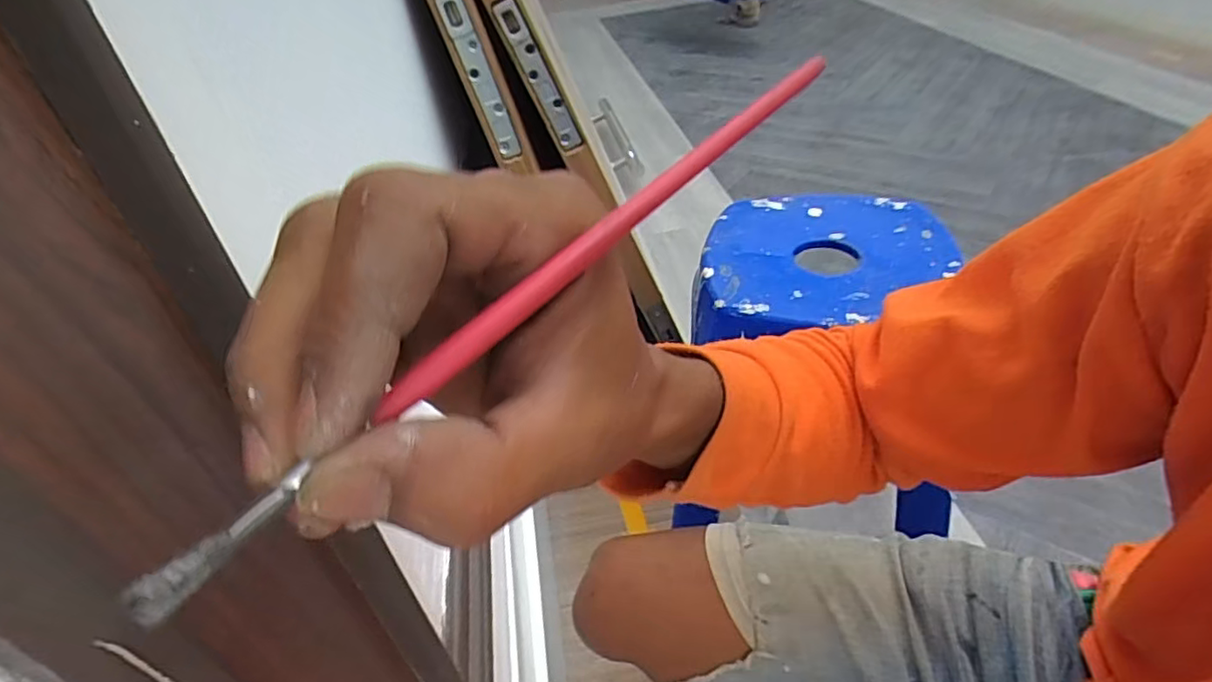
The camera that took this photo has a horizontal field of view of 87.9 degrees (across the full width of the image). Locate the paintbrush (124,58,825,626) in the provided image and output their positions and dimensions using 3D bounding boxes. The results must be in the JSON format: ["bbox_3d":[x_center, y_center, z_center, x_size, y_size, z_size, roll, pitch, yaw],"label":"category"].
[{"bbox_3d":[-0.012,-0.013,0.138,0.191,0.007,0.005,-41,49,-19],"label":"paintbrush"}]

